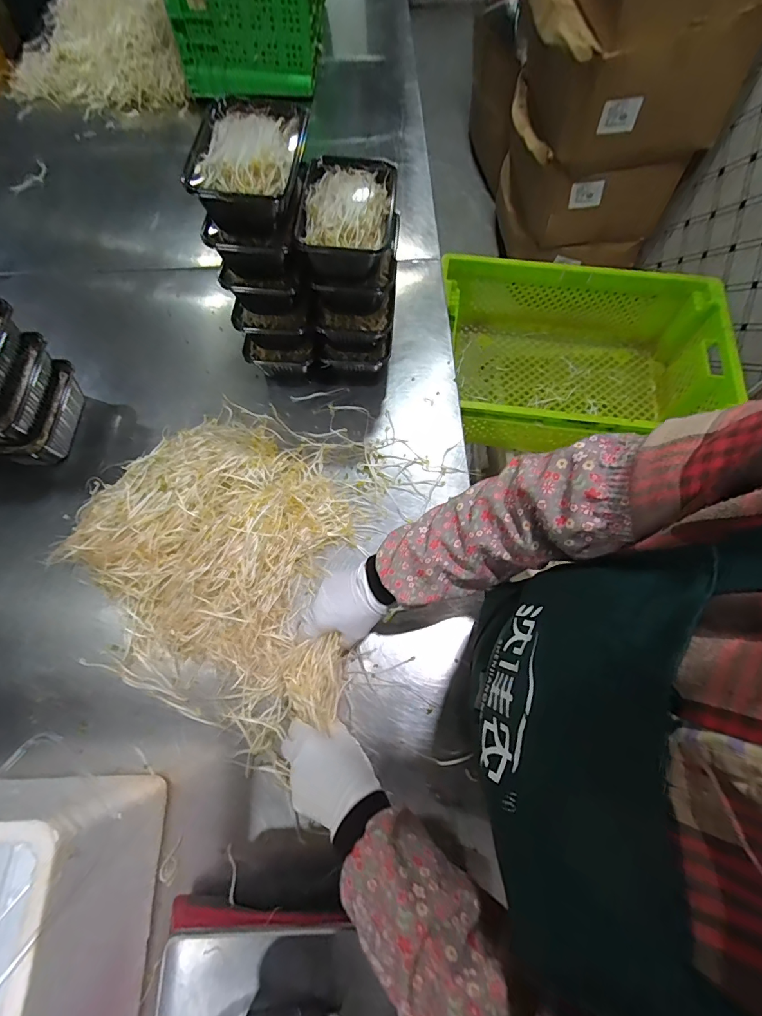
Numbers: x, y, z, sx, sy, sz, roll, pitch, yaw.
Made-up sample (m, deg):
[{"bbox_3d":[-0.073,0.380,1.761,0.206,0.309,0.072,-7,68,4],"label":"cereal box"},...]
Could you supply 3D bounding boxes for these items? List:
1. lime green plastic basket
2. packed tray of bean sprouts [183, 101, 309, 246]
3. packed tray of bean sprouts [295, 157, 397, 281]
[{"bbox_3d":[0.433,-0.317,0.944,0.587,0.189,0.402,8,70,4],"label":"lime green plastic basket"},{"bbox_3d":[-0.162,-0.413,0.529,0.118,0.074,0.171,-1,69,1],"label":"packed tray of bean sprouts"},{"bbox_3d":[-0.042,-0.392,0.570,0.120,0.053,0.175,5,70,3],"label":"packed tray of bean sprouts"}]

